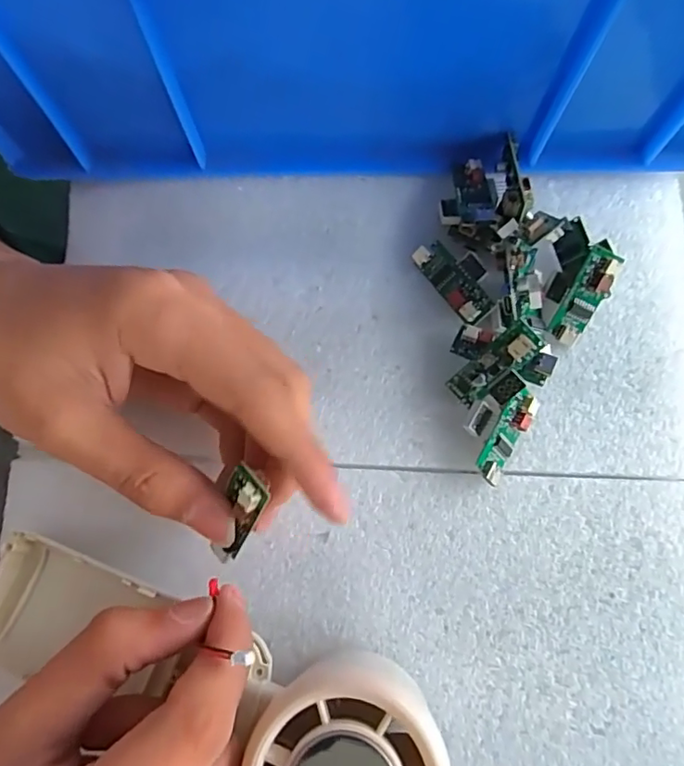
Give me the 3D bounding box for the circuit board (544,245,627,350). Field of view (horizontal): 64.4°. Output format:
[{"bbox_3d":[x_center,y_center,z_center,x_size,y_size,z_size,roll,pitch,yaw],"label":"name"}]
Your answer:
[{"bbox_3d":[0.098,-0.034,0.218,0.014,0.006,0.039,27,104,6],"label":"circuit board"}]

